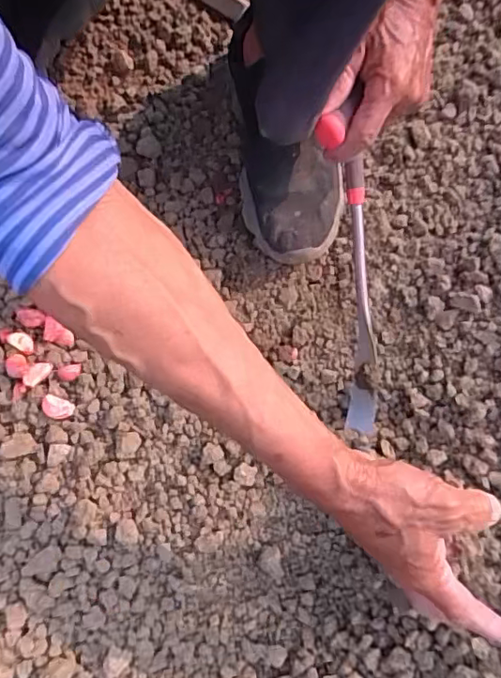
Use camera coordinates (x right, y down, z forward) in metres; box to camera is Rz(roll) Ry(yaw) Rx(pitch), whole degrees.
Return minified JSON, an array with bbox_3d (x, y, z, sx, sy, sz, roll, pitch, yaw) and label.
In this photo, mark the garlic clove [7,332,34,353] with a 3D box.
[{"bbox_3d":[-0.229,0.003,0.560,0.028,0.008,0.016,30,79,5],"label":"garlic clove"}]

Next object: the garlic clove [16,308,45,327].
[{"bbox_3d":[-0.223,-0.022,0.566,0.027,0.008,0.017,4,78,-1],"label":"garlic clove"}]

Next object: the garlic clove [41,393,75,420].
[{"bbox_3d":[-0.188,0.067,0.542,0.029,0.009,0.020,21,79,3],"label":"garlic clove"}]

